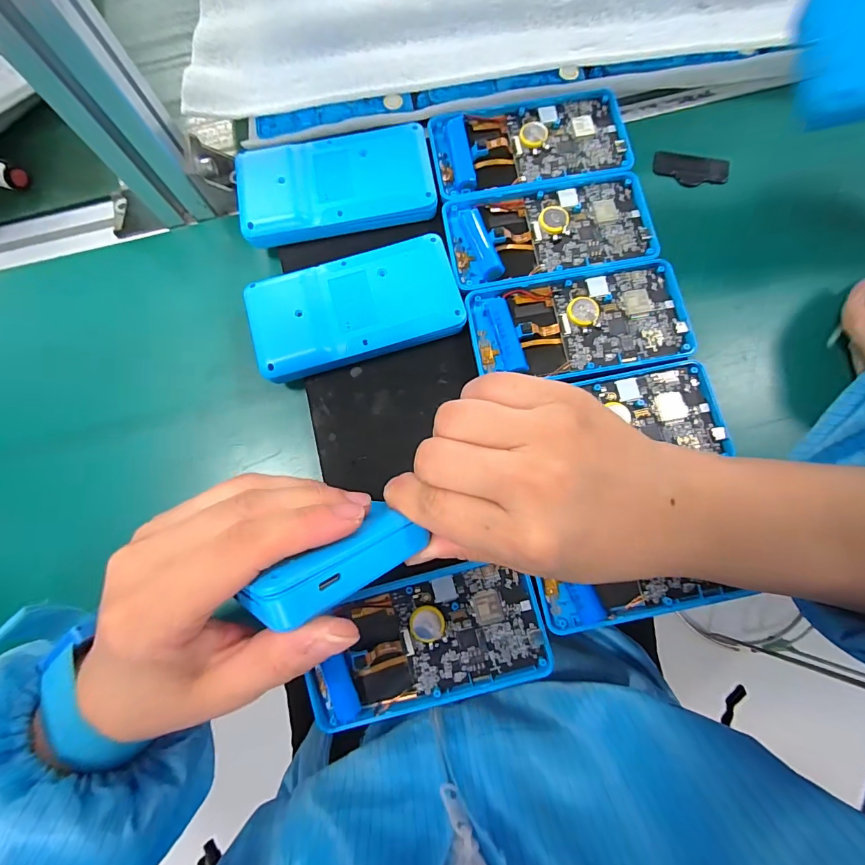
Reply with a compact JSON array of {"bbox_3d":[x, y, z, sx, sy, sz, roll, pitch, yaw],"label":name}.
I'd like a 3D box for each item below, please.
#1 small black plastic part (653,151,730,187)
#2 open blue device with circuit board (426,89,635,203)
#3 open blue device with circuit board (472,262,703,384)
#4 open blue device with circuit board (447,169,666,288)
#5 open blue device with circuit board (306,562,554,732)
[{"bbox_3d":[0.196,-0.200,0.315,0.054,0.006,0.023,18,82,5],"label":"small black plastic part"},{"bbox_3d":[0.069,-0.208,0.296,0.136,0.013,0.070,-9,80,1],"label":"open blue device with circuit board"},{"bbox_3d":[0.094,-0.072,0.267,0.136,0.016,0.069,-10,80,1],"label":"open blue device with circuit board"},{"bbox_3d":[0.080,-0.139,0.282,0.135,0.015,0.069,-9,80,1],"label":"open blue device with circuit board"},{"bbox_3d":[-0.005,0.121,0.238,0.135,0.018,0.069,-15,80,0],"label":"open blue device with circuit board"}]

